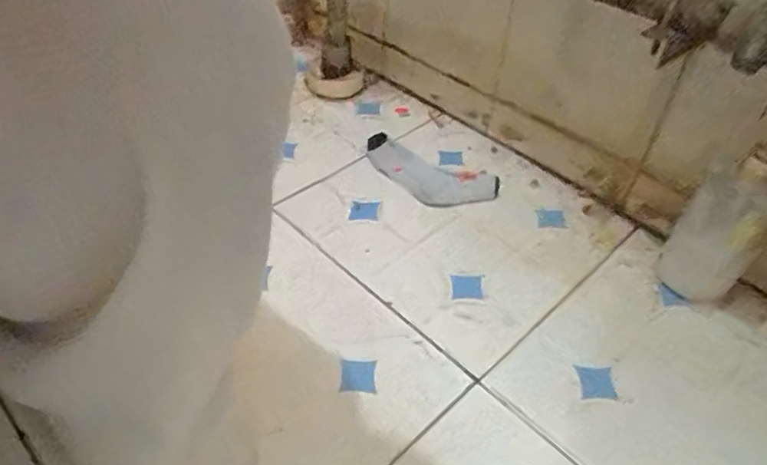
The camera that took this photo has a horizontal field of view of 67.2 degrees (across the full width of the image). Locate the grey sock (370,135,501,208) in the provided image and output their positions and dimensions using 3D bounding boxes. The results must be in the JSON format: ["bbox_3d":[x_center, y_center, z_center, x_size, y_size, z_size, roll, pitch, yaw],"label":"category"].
[{"bbox_3d":[0.045,-0.070,0.683,0.170,0.023,0.064,26,48,21],"label":"grey sock"}]

